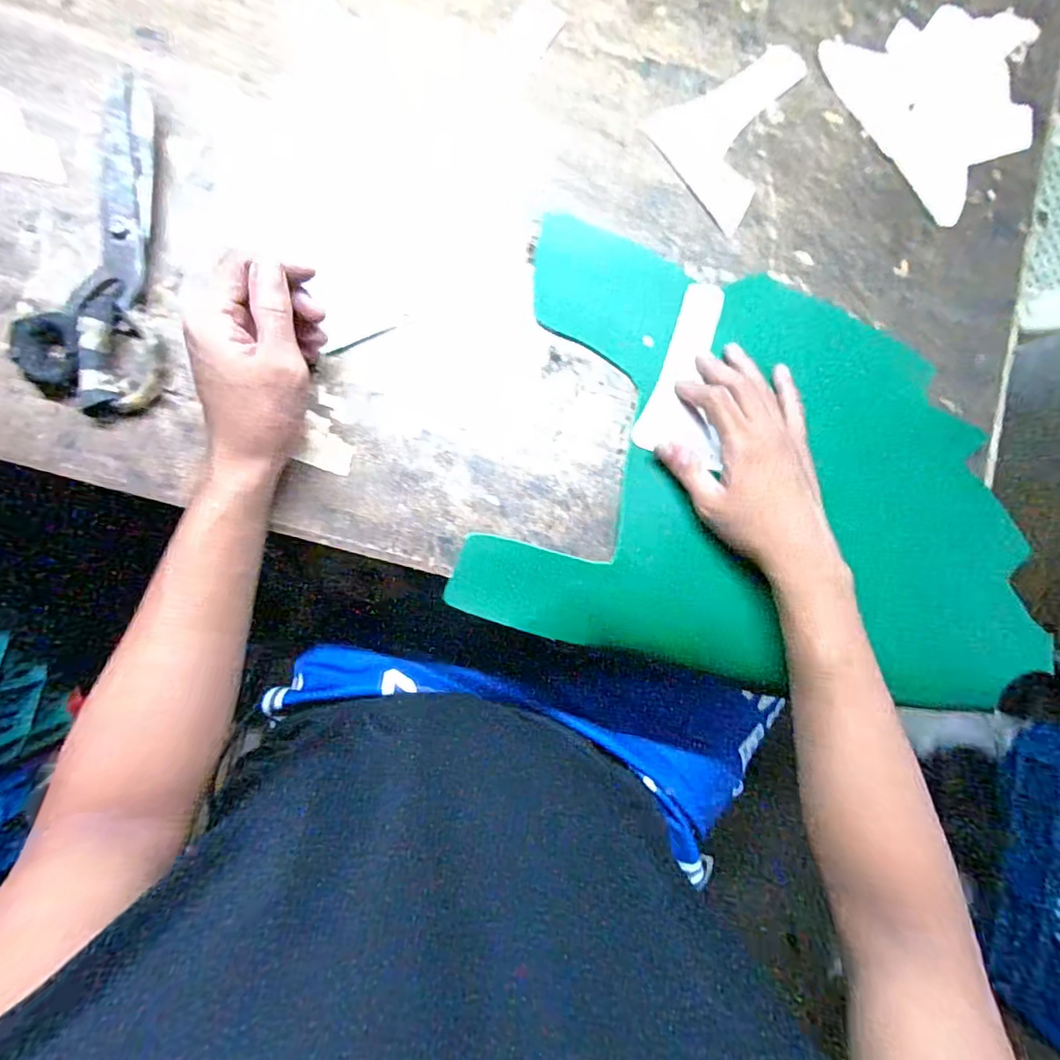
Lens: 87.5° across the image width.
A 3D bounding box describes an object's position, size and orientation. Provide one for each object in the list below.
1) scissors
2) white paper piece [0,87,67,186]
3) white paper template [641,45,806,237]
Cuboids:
[{"bbox_3d":[-0.303,-0.193,0.381,0.086,0.020,0.224,-2,87,-7],"label":"scissors"},{"bbox_3d":[-0.363,-0.277,0.385,0.071,0.004,0.057,7,87,-11],"label":"white paper piece"},{"bbox_3d":[0.177,-0.320,0.445,0.138,0.005,0.104,-37,89,-5],"label":"white paper template"}]

